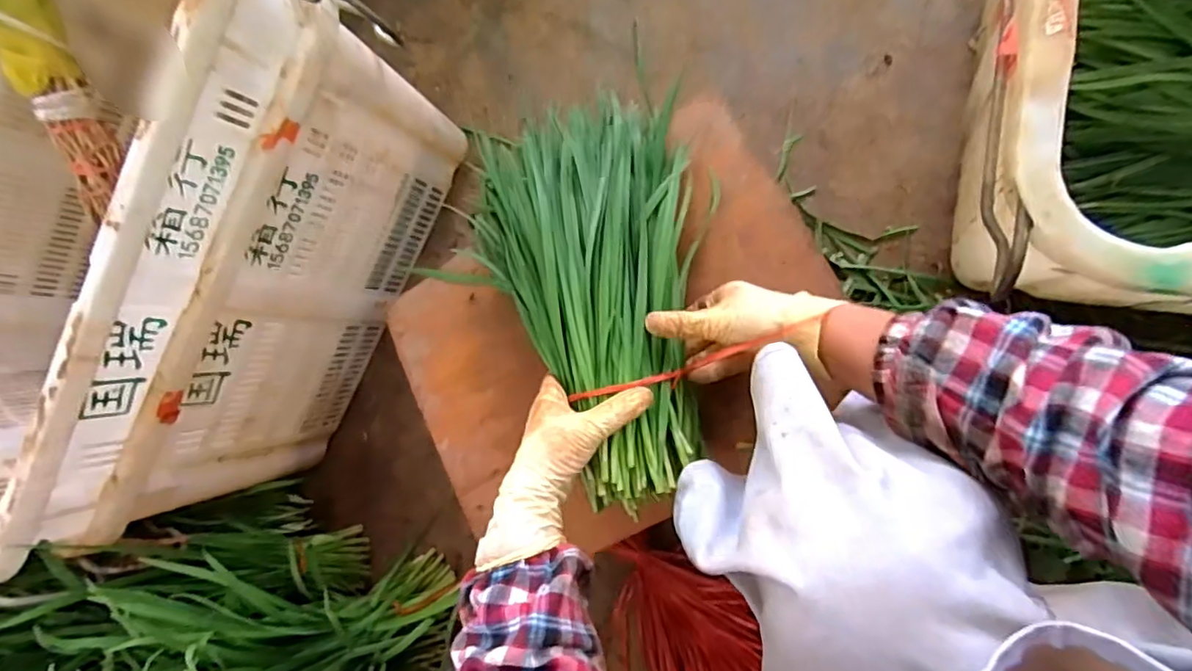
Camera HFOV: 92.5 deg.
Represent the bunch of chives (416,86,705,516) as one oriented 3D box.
[{"bbox_3d":[-0.001,-0.044,0.500,0.201,0.054,0.369,-14,73,6],"label":"bunch of chives"}]

